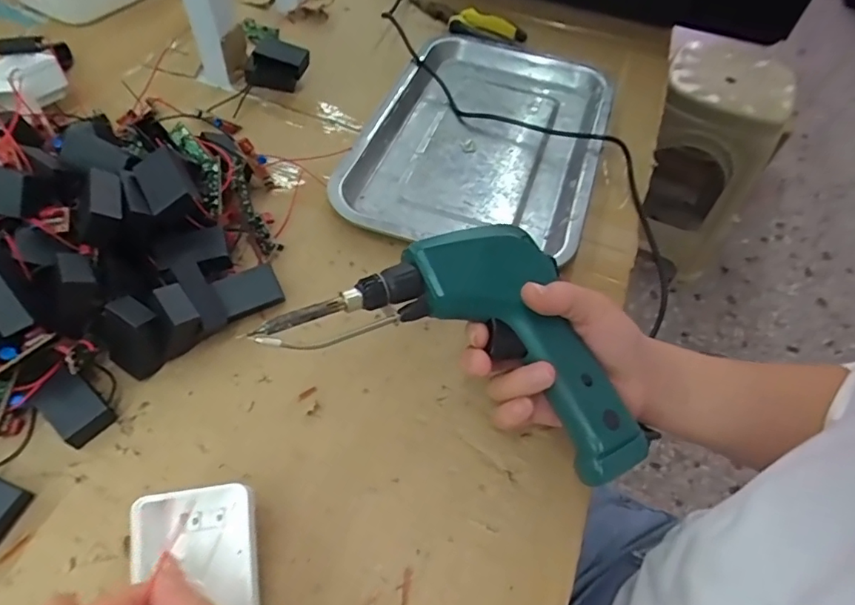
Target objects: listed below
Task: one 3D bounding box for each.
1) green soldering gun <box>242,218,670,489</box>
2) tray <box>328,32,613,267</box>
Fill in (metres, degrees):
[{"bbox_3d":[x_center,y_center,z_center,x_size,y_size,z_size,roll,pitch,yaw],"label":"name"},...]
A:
[{"bbox_3d":[0.032,0.016,0.316,0.216,0.043,0.123,24,64,-6],"label":"green soldering gun"},{"bbox_3d":[0.057,-0.160,0.490,0.208,0.022,0.300,17,56,9],"label":"tray"}]

